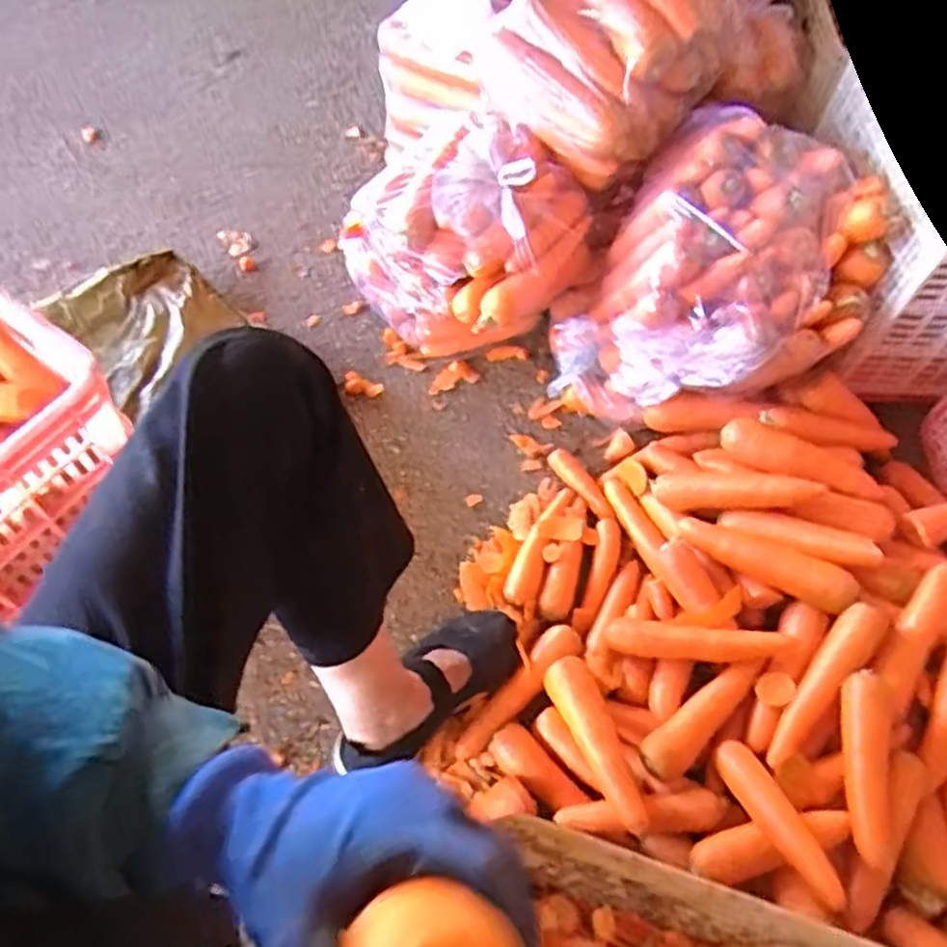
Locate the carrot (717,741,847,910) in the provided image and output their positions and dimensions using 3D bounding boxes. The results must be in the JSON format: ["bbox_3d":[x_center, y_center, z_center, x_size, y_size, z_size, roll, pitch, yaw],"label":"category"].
[{"bbox_3d":[0.285,0.319,0.697,0.042,0.029,0.165,-19,43,-14],"label":"carrot"}]

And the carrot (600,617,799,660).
[{"bbox_3d":[0.248,0.186,0.824,0.195,0.030,0.036,6,59,1],"label":"carrot"}]

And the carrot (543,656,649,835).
[{"bbox_3d":[0.129,0.276,0.771,0.049,0.057,0.183,-19,61,-14],"label":"carrot"}]

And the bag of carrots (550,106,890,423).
[{"bbox_3d":[0.309,-0.245,0.975,0.344,0.297,0.288,31,62,15],"label":"bag of carrots"}]

